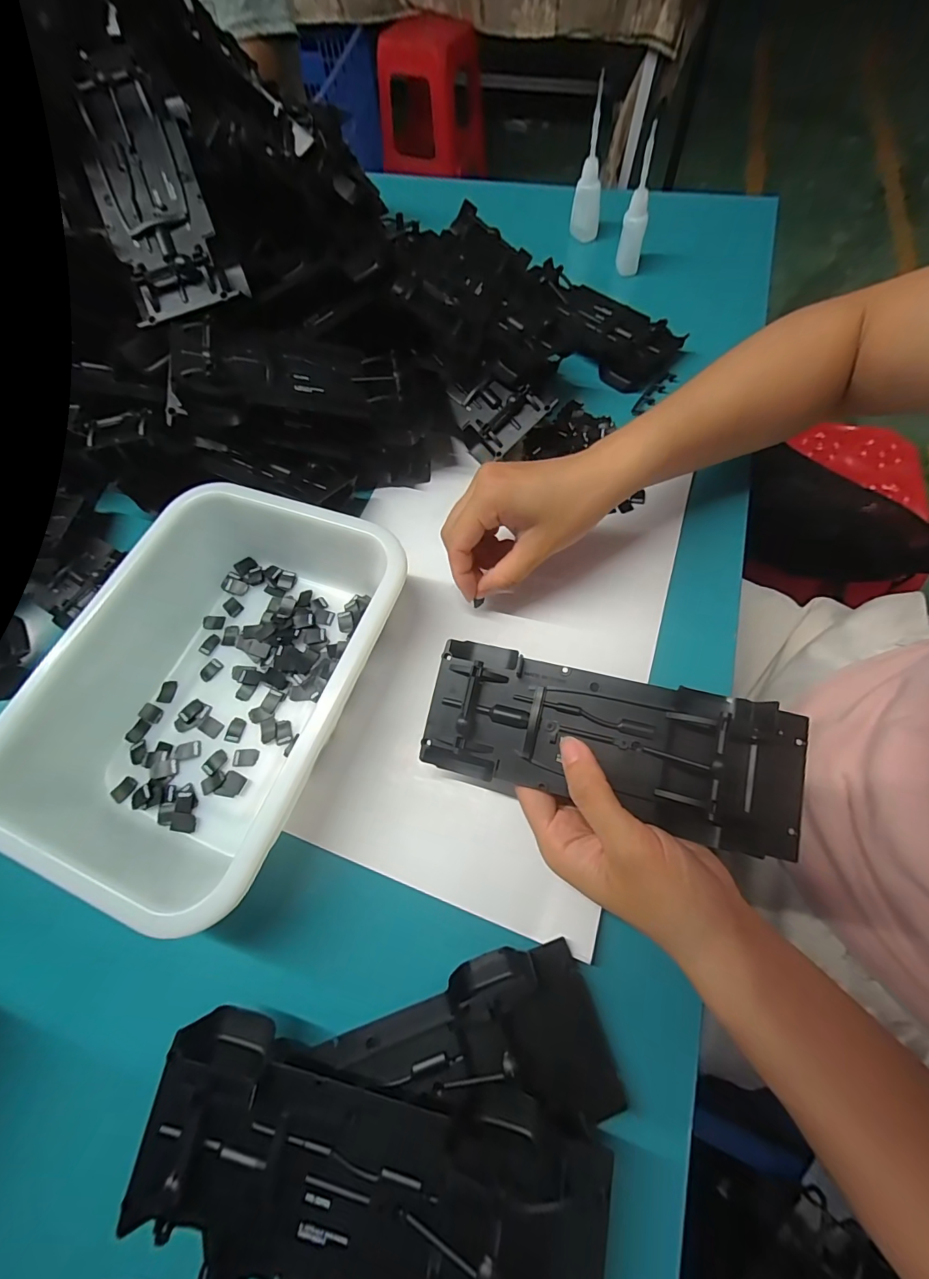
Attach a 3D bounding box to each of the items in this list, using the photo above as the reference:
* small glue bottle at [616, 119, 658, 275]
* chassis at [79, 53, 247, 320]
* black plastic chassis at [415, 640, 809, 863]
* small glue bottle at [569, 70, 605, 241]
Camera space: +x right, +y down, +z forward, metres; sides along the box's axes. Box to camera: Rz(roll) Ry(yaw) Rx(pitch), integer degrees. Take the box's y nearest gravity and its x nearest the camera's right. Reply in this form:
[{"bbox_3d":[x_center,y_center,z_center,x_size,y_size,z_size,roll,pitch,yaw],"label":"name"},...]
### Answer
[{"bbox_3d":[0.172,-0.426,0.440,0.024,0.106,0.028,14,67,9],"label":"small glue bottle"},{"bbox_3d":[-0.209,-0.298,0.306,0.072,0.028,0.162,-18,90,-5],"label":"chassis"},{"bbox_3d":[0.074,0.050,0.239,0.192,0.027,0.073,12,67,13],"label":"black plastic chassis"},{"bbox_3d":[0.133,-0.487,0.464,0.030,0.116,0.024,14,67,9],"label":"small glue bottle"}]

